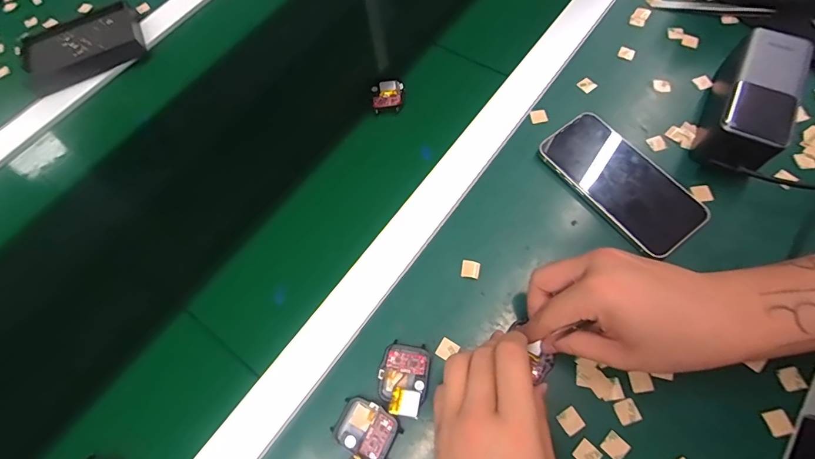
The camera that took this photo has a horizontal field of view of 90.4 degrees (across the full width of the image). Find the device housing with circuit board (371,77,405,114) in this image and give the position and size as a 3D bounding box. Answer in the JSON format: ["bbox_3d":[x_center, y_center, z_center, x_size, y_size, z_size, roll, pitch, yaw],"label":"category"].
[{"bbox_3d":[-0.021,-0.145,0.436,0.034,0.011,0.045,-5,66,3],"label":"device housing with circuit board"}]

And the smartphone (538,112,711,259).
[{"bbox_3d":[0.195,-0.045,0.372,0.075,0.013,0.144,-36,68,-10],"label":"smartphone"}]

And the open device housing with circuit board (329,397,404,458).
[{"bbox_3d":[-0.030,0.149,0.301,0.046,0.012,0.036,24,71,15],"label":"open device housing with circuit board"}]

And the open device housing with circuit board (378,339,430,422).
[{"bbox_3d":[-0.003,0.114,0.313,0.036,0.021,0.051,14,69,11],"label":"open device housing with circuit board"}]

